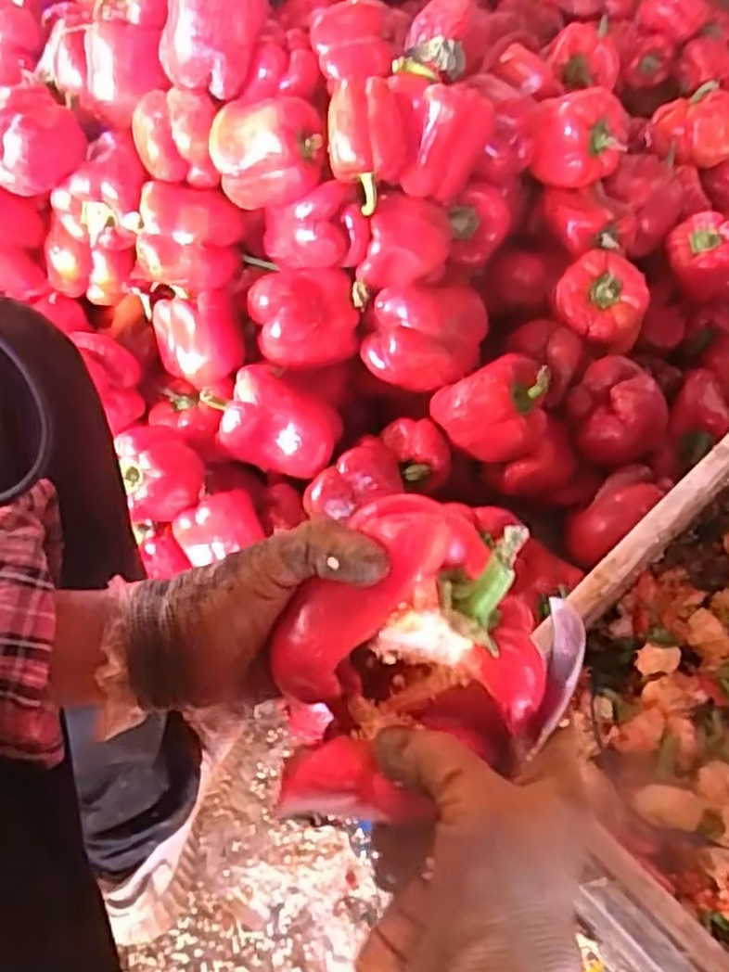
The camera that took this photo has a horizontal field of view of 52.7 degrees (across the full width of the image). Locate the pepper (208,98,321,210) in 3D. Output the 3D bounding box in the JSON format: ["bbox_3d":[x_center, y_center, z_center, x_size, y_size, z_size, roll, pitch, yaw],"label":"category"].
[{"bbox_3d":[-0.089,-0.307,0.672,0.100,0.069,0.076,-7,61,-3],"label":"pepper"}]

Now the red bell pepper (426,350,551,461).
[{"bbox_3d":[0.124,-0.078,0.700,0.107,0.078,0.078,-11,61,-5],"label":"red bell pepper"}]

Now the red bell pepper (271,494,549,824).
[{"bbox_3d":[0.019,0.071,0.311,0.110,0.064,0.116,-5,61,-2],"label":"red bell pepper"}]

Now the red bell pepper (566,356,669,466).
[{"bbox_3d":[0.255,-0.073,0.739,0.093,0.066,0.092,0,61,1],"label":"red bell pepper"}]

